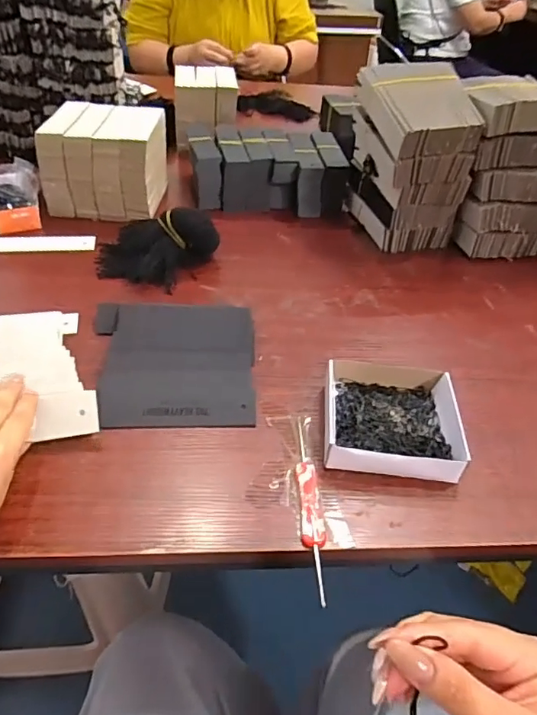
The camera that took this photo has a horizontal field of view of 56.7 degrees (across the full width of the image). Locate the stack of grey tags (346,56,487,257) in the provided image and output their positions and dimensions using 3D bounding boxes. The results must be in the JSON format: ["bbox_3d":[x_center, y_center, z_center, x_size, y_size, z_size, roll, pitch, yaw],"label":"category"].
[{"bbox_3d":[0.174,-0.237,0.610,0.113,0.186,0.137,-8,44,-14],"label":"stack of grey tags"}]

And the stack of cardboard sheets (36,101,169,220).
[{"bbox_3d":[-0.213,-0.262,0.662,0.136,0.103,0.126,4,42,0],"label":"stack of cardboard sheets"}]

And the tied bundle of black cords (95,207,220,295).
[{"bbox_3d":[-0.129,-0.125,0.560,0.140,0.055,0.091,2,42,-3],"label":"tied bundle of black cords"}]

